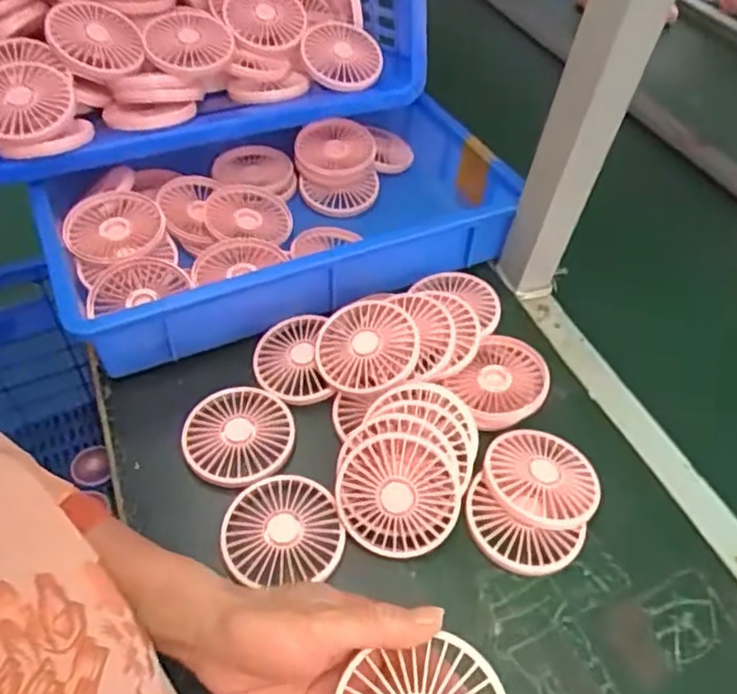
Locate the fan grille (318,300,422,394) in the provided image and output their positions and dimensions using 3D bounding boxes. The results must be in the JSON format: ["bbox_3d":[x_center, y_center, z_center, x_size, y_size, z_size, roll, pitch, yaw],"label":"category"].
[{"bbox_3d":[-0.001,-0.001,0.522,0.087,0.018,0.082,-6,67,15],"label":"fan grille"}]

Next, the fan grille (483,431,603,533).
[{"bbox_3d":[0.134,0.104,0.481,0.085,0.021,0.083,18,50,10],"label":"fan grille"}]

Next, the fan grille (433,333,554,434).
[{"bbox_3d":[0.113,0.029,0.530,0.075,0.020,0.089,33,54,21],"label":"fan grille"}]

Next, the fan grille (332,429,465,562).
[{"bbox_3d":[0.020,0.106,0.441,0.085,0.016,0.085,0,91,10],"label":"fan grille"}]

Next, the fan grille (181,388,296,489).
[{"bbox_3d":[-0.104,0.071,0.497,0.084,0.012,0.083,3,49,-3],"label":"fan grille"}]

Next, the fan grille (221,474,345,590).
[{"bbox_3d":[-0.062,0.131,0.448,0.084,0.009,0.078,1,49,-4],"label":"fan grille"}]

